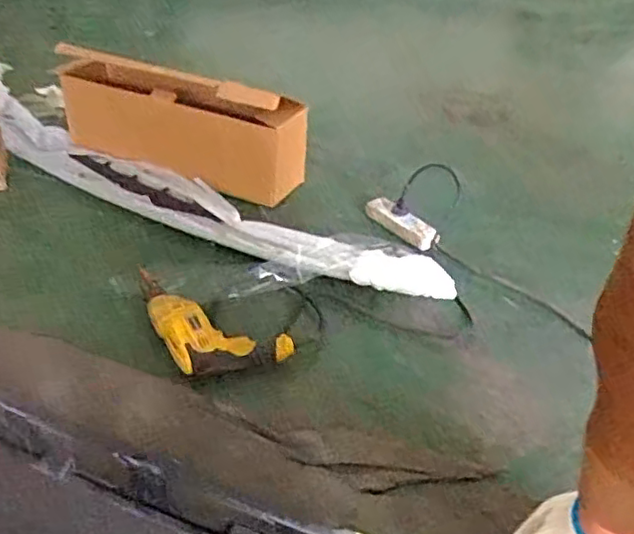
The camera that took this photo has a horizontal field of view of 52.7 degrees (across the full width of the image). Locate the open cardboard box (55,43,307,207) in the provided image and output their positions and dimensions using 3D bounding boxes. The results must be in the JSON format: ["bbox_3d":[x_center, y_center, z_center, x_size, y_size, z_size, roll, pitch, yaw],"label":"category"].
[{"bbox_3d":[-0.315,-0.329,1.410,0.585,0.236,0.126,19,41,19],"label":"open cardboard box"}]

